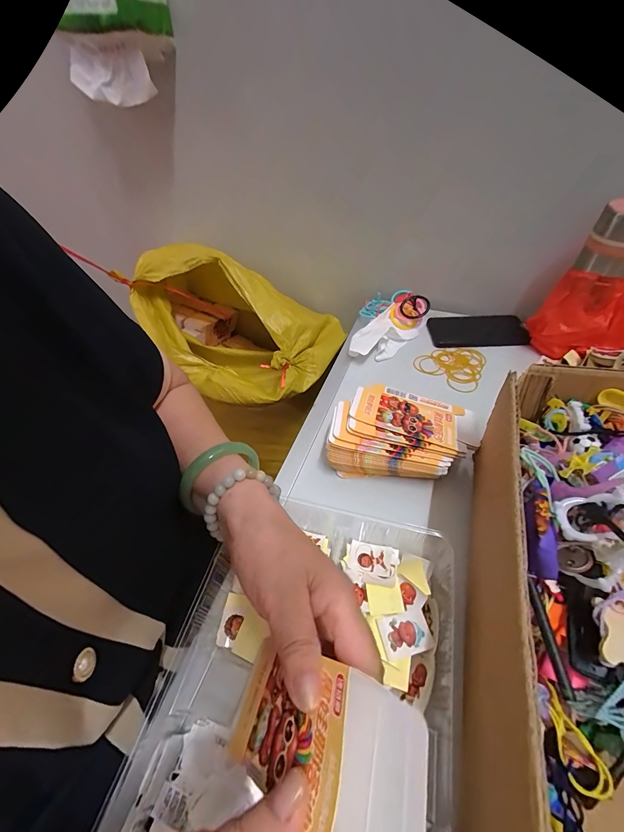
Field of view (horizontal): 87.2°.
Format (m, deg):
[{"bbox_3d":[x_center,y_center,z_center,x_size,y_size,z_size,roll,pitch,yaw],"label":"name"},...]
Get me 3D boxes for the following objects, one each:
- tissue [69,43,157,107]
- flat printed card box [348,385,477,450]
[{"bbox_3d":[-0.302,-0.512,0.493,0.115,0.061,0.048,20,53,19],"label":"tissue"},{"bbox_3d":[0.119,0.000,0.386,0.142,0.009,0.080,18,41,8],"label":"flat printed card box"}]

